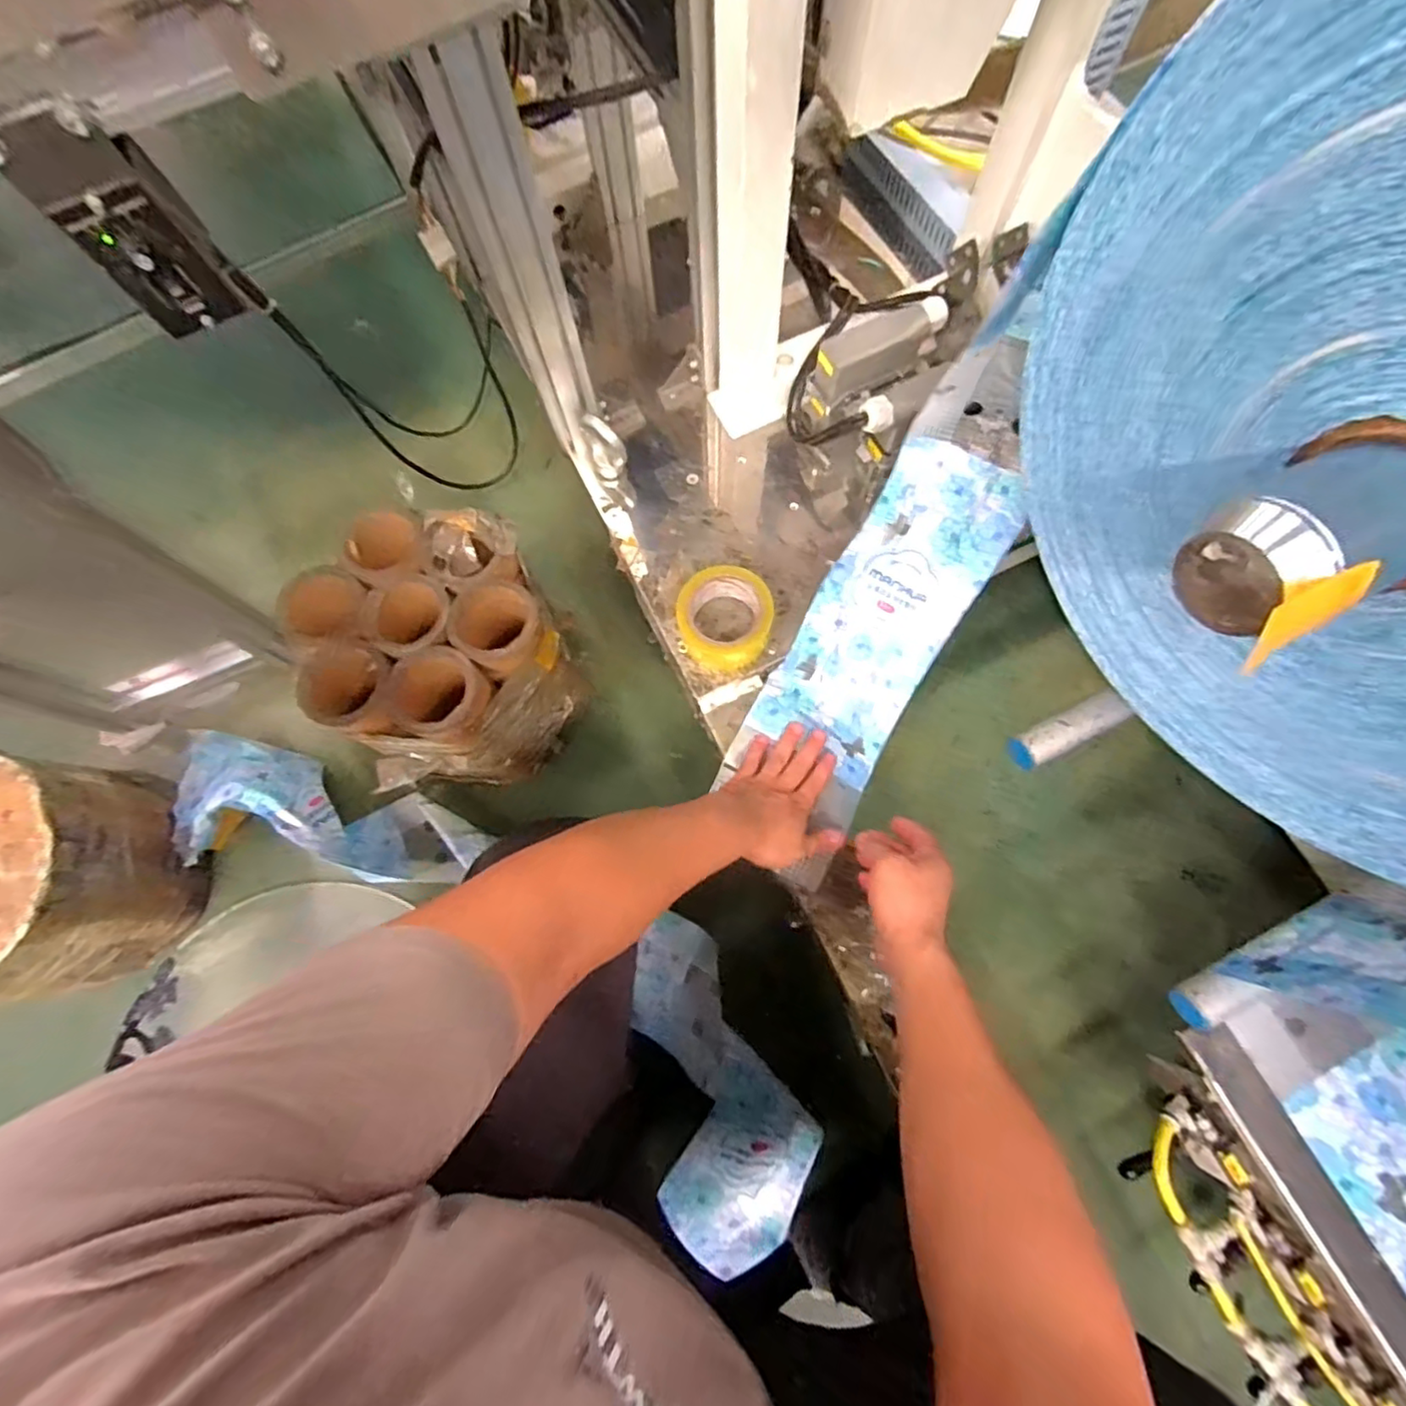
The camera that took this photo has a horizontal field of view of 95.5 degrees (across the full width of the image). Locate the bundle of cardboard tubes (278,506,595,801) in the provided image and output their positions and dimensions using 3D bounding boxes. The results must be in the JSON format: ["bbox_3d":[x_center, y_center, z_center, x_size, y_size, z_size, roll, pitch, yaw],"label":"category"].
[{"bbox_3d":[-0.303,-0.049,0.807,0.262,0.274,0.265,-18,73,-3],"label":"bundle of cardboard tubes"}]

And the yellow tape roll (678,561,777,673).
[{"bbox_3d":[0.025,-0.098,0.733,0.106,0.055,0.114,-1,73,2],"label":"yellow tape roll"}]

